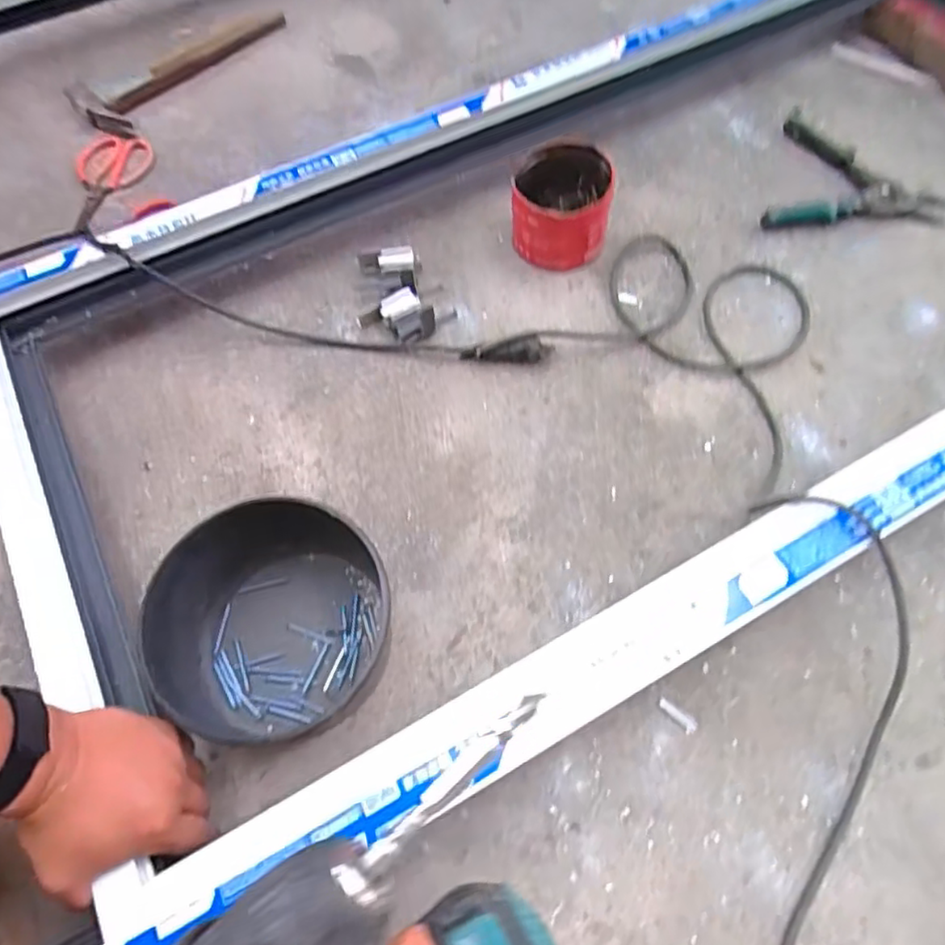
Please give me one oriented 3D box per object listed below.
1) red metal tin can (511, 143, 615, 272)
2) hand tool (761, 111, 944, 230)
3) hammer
[{"bbox_3d":[0.099,-0.297,0.725,0.106,0.085,0.103,6,65,5],"label":"red metal tin can"},{"bbox_3d":[0.459,-0.344,0.750,0.194,0.026,0.192,18,68,11],"label":"hand tool"},{"bbox_3d":[-0.456,-0.647,1.000,0.340,0.040,0.129,-38,71,-15],"label":"hammer"}]

